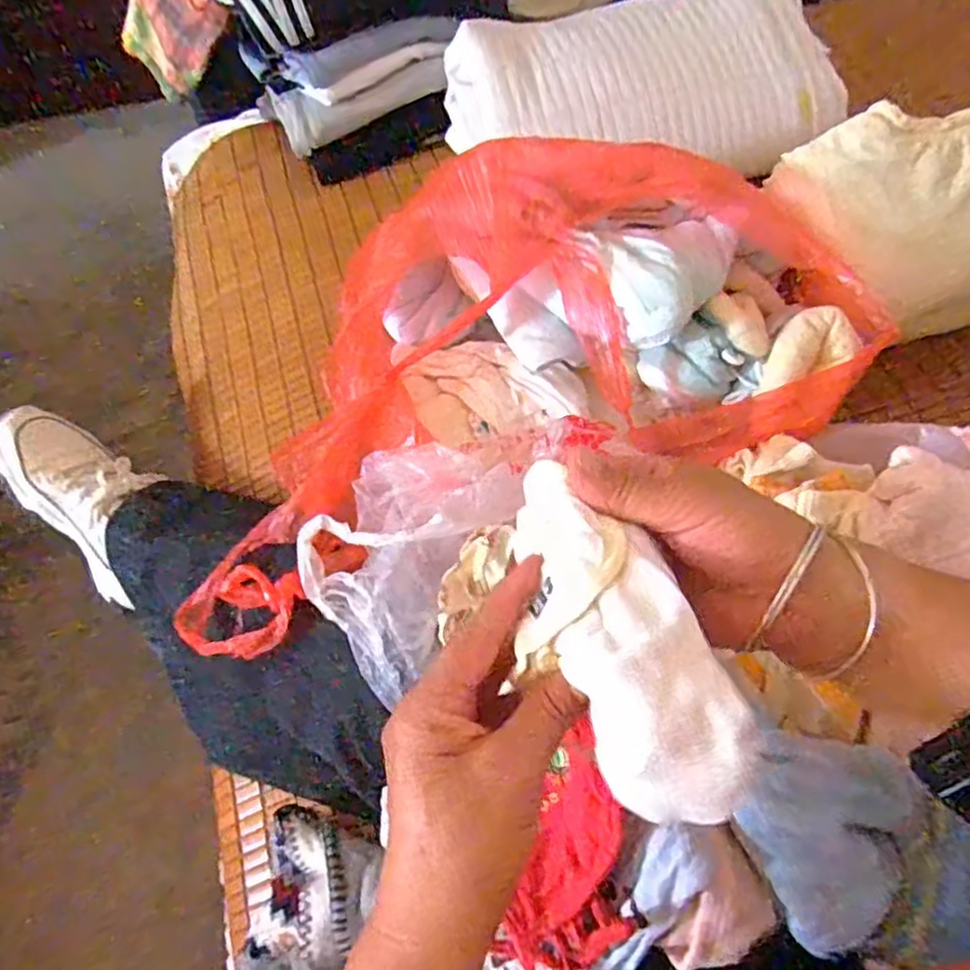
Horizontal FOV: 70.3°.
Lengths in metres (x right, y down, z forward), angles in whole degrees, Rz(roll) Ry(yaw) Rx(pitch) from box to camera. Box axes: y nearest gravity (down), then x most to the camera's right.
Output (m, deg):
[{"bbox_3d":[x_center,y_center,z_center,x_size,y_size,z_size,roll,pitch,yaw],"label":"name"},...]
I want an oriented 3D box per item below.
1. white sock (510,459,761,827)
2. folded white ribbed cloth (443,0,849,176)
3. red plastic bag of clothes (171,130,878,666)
[{"bbox_3d":[0.047,0.053,0.278,0.059,0.029,0.155,-19,55,-9],"label":"white sock"},{"bbox_3d":[0.186,-0.439,0.758,0.418,0.091,0.227,-16,61,-7],"label":"folded white ribbed cloth"},{"bbox_3d":[-0.002,-0.085,0.545,0.563,0.182,0.260,-19,61,-9],"label":"red plastic bag of clothes"}]

